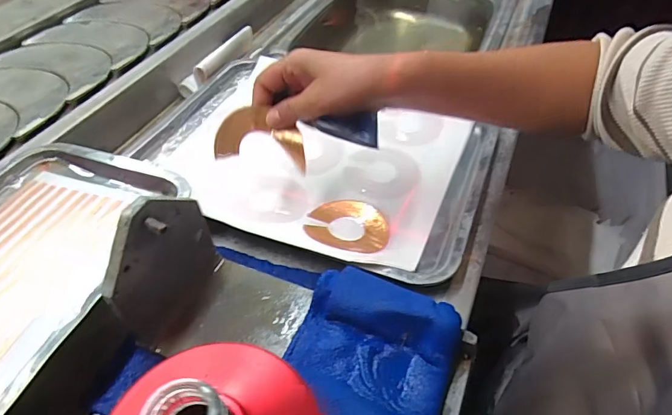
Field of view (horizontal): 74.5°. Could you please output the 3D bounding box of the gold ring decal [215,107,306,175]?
[{"bbox_3d":[-0.068,-0.065,0.411,0.084,0.054,0.008,11,30,-7],"label":"gold ring decal"}]

